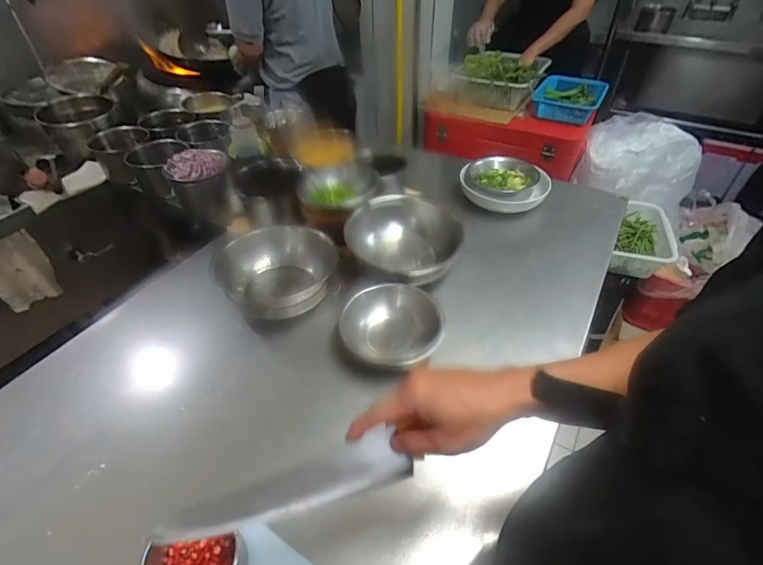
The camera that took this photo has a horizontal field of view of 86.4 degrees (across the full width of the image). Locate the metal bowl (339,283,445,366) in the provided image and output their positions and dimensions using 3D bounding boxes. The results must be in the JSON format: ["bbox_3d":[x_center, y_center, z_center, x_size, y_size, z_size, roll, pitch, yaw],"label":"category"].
[{"bbox_3d":[0.019,0.068,0.694,0.167,0.059,0.137,-3,44,-1],"label":"metal bowl"}]

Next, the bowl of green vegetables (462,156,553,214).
[{"bbox_3d":[0.290,-0.247,0.983,0.185,0.061,0.175,-1,44,1],"label":"bowl of green vegetables"}]

